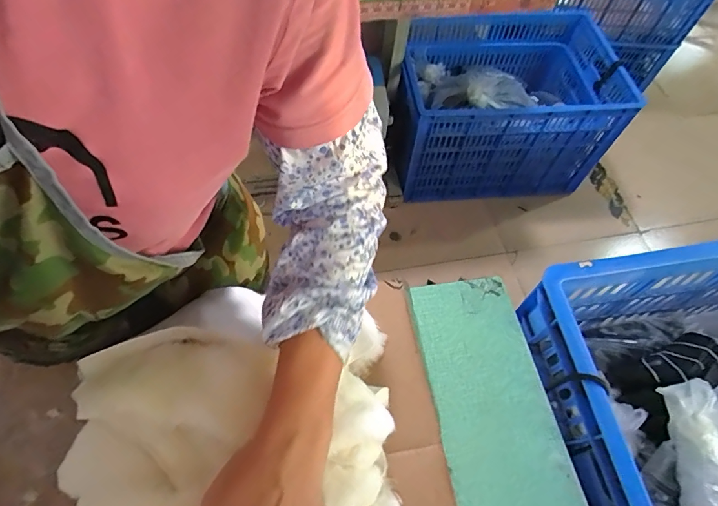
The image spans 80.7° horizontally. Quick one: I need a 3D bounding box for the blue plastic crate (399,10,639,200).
[{"bbox_3d":[0.478,-0.513,1.483,0.687,0.398,0.518,0,59,-4],"label":"blue plastic crate"}]

